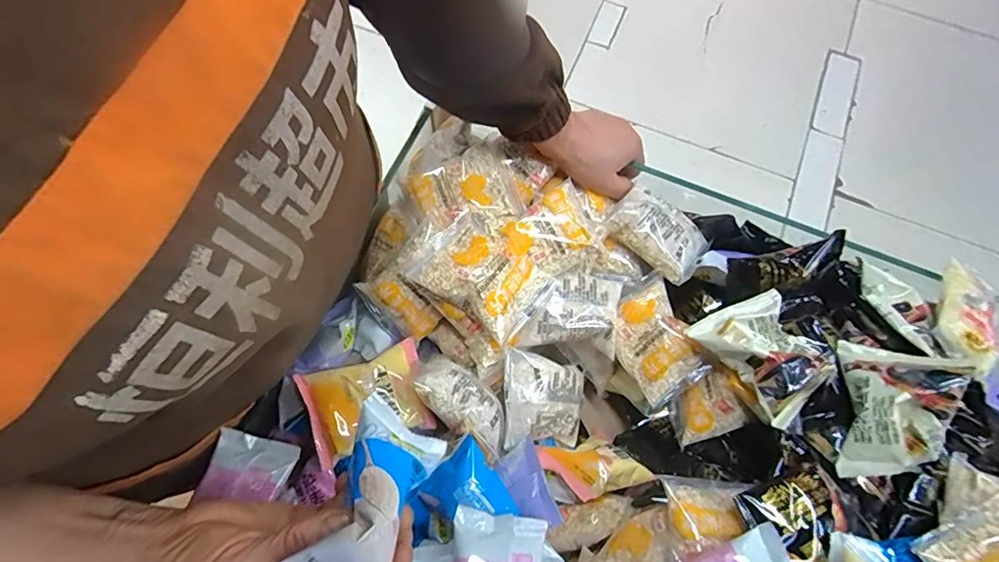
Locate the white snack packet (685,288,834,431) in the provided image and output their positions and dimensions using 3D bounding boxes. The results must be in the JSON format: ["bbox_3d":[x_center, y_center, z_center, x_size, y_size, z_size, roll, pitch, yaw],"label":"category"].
[{"bbox_3d":[0.217,0.052,0.386,0.086,0.034,0.091,-33,74,-11],"label":"white snack packet"}]

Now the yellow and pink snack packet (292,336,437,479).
[{"bbox_3d":[-0.109,0.100,0.403,0.094,0.027,0.078,-21,72,-8],"label":"yellow and pink snack packet"}]

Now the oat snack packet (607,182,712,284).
[{"bbox_3d":[0.155,-0.047,0.469,0.094,0.029,0.063,40,75,12],"label":"oat snack packet"}]

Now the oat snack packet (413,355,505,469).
[{"bbox_3d":[-0.030,0.100,0.398,0.098,0.027,0.045,37,75,11],"label":"oat snack packet"}]

